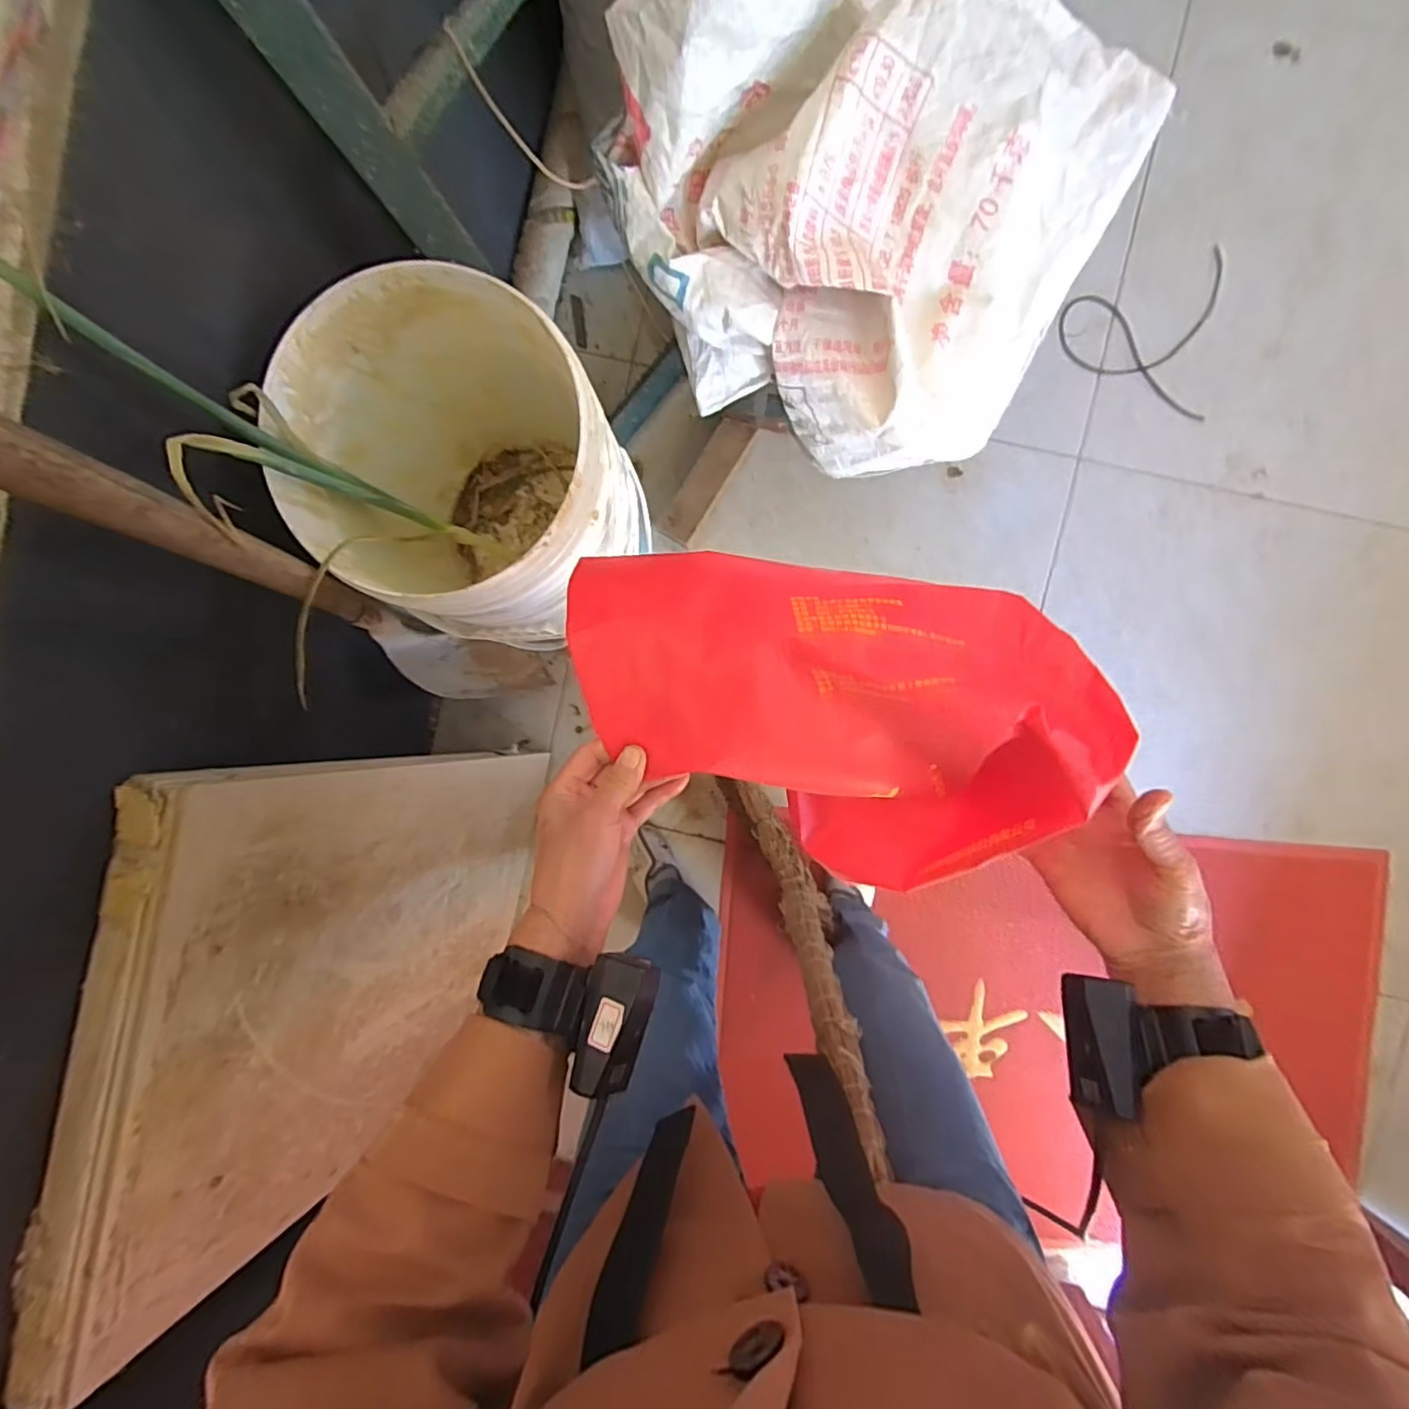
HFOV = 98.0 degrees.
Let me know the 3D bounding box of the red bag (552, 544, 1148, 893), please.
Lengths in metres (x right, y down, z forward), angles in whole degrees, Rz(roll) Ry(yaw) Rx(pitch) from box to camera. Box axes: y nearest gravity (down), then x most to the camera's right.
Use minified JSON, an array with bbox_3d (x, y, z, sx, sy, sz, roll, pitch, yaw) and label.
[{"bbox_3d":[0.072,-0.013,0.392,0.299,0.159,0.196,31,90,-4],"label":"red bag"}]

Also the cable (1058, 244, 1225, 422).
[{"bbox_3d":[0.770,-0.665,1.092,0.256,0.024,0.294,6,90,8],"label":"cable"}]

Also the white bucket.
[{"bbox_3d":[-0.254,-0.243,0.722,0.304,0.388,0.291,0,93,1],"label":"white bucket"}]

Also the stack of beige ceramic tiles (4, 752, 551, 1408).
[{"bbox_3d":[-0.460,0.368,0.817,0.055,0.586,0.612,15,92,18],"label":"stack of beige ceramic tiles"}]

